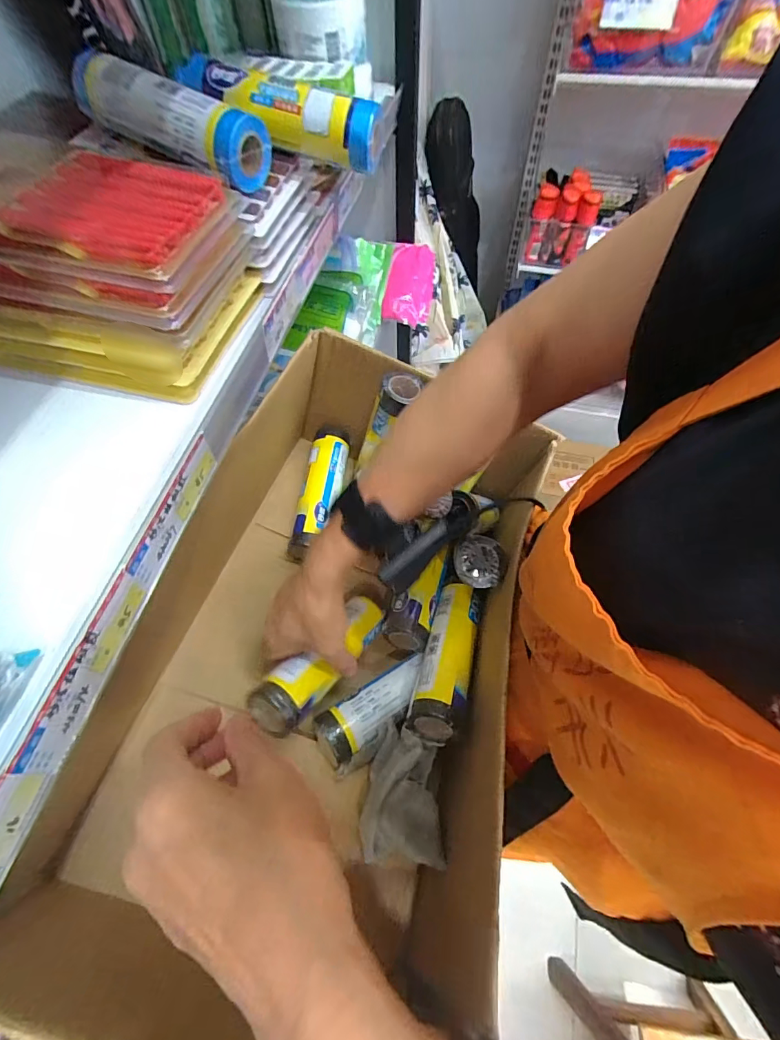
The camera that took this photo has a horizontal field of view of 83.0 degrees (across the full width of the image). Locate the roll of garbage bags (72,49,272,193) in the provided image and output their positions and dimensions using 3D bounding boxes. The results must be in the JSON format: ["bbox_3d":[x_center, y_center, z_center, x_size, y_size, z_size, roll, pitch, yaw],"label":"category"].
[{"bbox_3d":[-0.174,-0.314,0.346,0.164,0.053,0.041,28,66,16],"label":"roll of garbage bags"}]

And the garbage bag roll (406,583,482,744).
[{"bbox_3d":[0.060,0.131,0.444,0.048,0.040,0.169,14,47,10],"label":"garbage bag roll"}]

